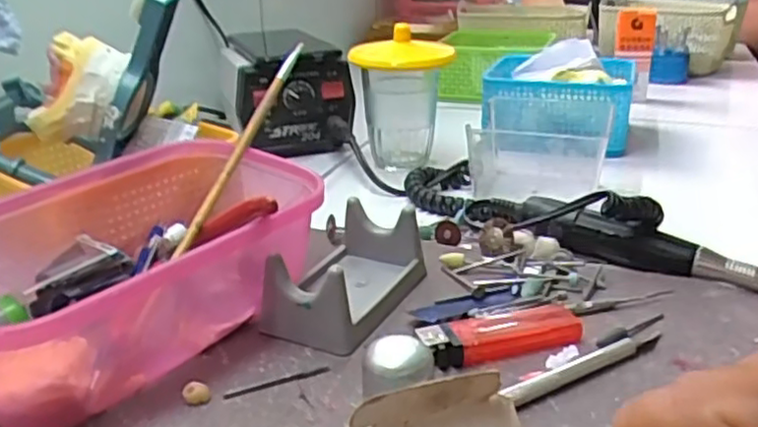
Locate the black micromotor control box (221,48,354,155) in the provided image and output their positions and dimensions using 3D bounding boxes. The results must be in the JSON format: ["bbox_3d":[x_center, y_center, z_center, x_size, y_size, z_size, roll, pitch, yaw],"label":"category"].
[{"bbox_3d":[-0.082,-0.110,0.652,0.104,0.088,0.121,-7,24,-12],"label":"black micromotor control box"}]

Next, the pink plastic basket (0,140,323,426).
[{"bbox_3d":[-0.118,0.028,0.344,0.123,0.066,0.194,15,28,33],"label":"pink plastic basket"}]

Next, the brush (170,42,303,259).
[{"bbox_3d":[-0.078,-0.045,0.410,0.011,0.009,0.178,6,48,16],"label":"brush"}]

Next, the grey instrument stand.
[{"bbox_3d":[-0.017,0.029,0.372,0.057,0.037,0.097,10,26,25],"label":"grey instrument stand"}]

